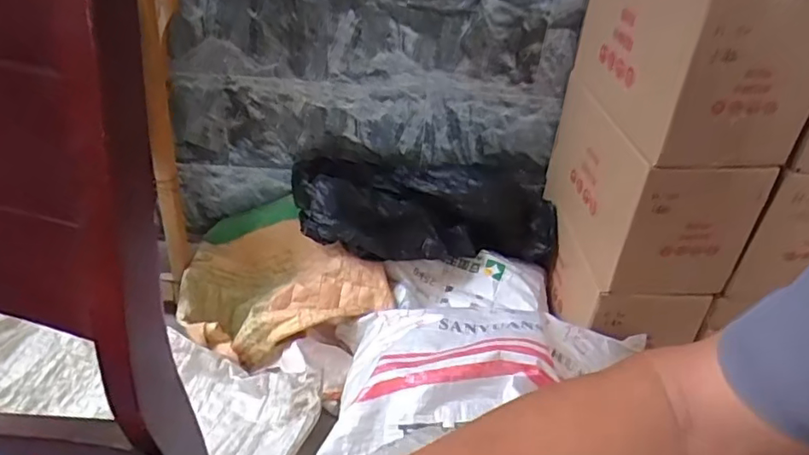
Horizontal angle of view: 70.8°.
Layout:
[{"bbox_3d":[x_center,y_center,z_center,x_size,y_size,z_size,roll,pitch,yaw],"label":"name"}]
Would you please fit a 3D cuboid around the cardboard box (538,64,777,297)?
[{"bbox_3d":[0.407,-0.090,1.030,0.196,0.250,0.418,2,35,-5],"label":"cardboard box"}]

